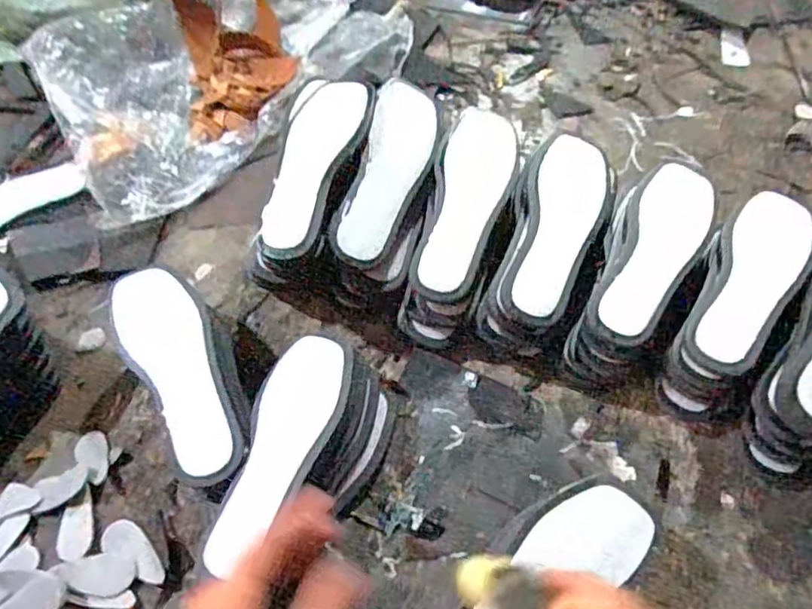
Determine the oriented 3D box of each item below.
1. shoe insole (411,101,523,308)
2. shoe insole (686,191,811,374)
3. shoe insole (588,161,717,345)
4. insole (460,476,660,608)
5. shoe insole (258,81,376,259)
[{"bbox_3d":[0.069,-0.118,0.631,0.081,0.020,0.250,14,61,6],"label":"shoe insole"},{"bbox_3d":[0.345,-0.026,0.576,0.072,0.021,0.218,29,63,14],"label":"shoe insole"},{"bbox_3d":[0.256,-0.061,0.596,0.077,0.013,0.230,29,63,14],"label":"shoe insole"},{"bbox_3d":[0.097,0.220,0.454,0.227,0.028,0.086,-32,66,-19],"label":"insole"},{"bbox_3d":[-0.096,-0.148,0.603,0.074,0.014,0.214,14,70,11],"label":"shoe insole"}]

